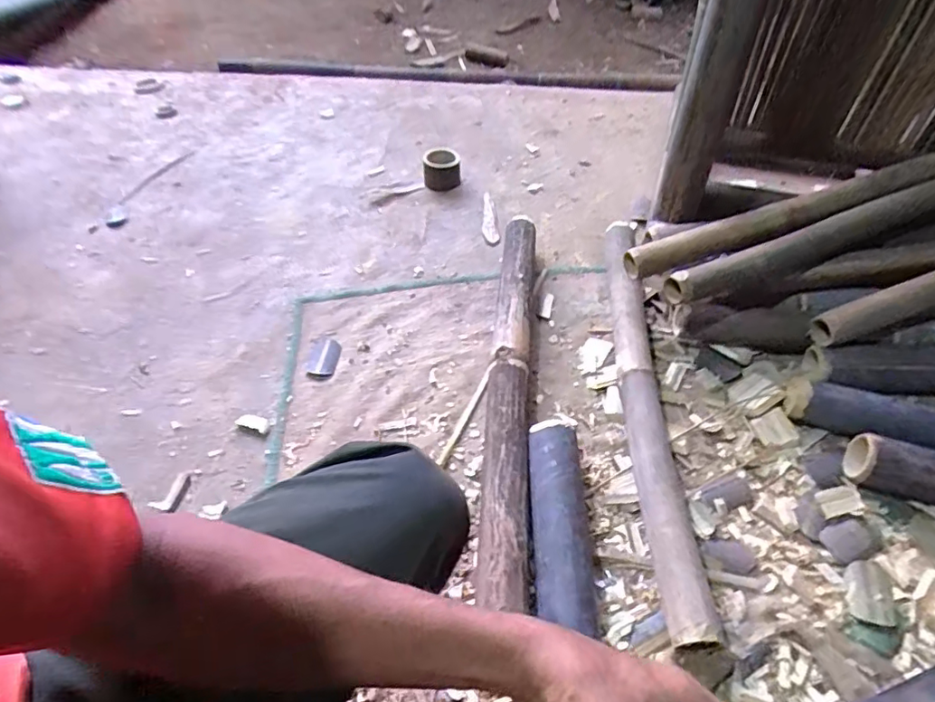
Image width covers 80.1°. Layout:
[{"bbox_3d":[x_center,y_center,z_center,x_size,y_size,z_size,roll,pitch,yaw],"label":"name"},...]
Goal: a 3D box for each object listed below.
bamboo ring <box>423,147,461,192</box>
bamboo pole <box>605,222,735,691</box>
[{"bbox_3d":[-0.051,-0.371,1.136,0.073,0.064,0.077,-2,50,2],"label":"bamboo ring"},{"bbox_3d":[0.234,0.051,0.743,0.067,0.064,0.679,0,50,3],"label":"bamboo pole"}]

